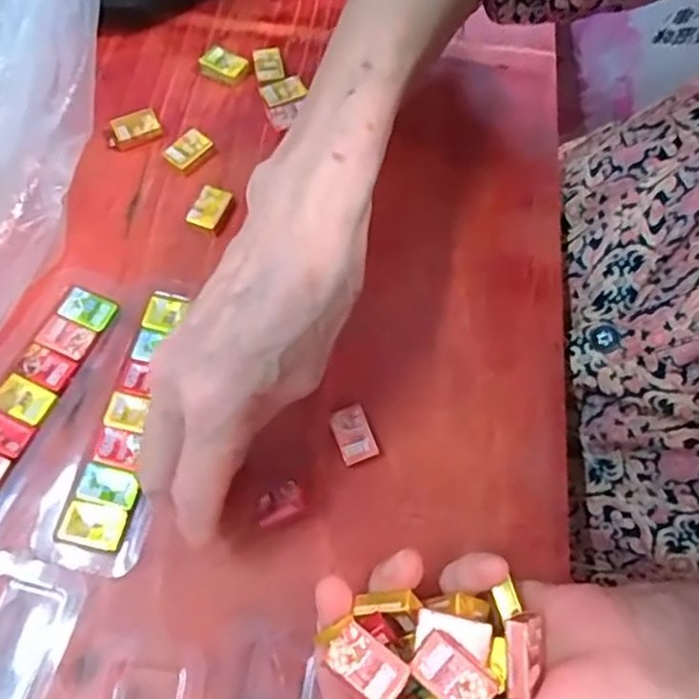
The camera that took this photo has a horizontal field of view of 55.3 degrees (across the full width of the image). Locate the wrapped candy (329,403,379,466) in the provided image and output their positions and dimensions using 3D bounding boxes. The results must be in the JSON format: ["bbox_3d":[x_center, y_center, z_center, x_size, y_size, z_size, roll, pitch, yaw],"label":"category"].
[{"bbox_3d":[0.002,0.039,0.307,0.016,0.005,0.025,-18,68,-11],"label":"wrapped candy"}]

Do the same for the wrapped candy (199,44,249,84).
[{"bbox_3d":[-0.075,-0.169,0.397,0.028,0.009,0.018,26,68,9],"label":"wrapped candy"}]

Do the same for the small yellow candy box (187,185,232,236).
[{"bbox_3d":[-0.074,-0.075,0.357,0.018,0.009,0.026,20,67,6],"label":"small yellow candy box"}]

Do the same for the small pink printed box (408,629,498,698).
[{"bbox_3d":[0.033,0.104,0.214,0.025,0.007,0.016,42,71,14],"label":"small pink printed box"}]

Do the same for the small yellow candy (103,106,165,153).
[{"bbox_3d":[-0.121,-0.123,0.372,0.031,0.010,0.018,-19,69,-11],"label":"small yellow candy"}]

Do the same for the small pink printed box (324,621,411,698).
[{"bbox_3d":[0.006,0.100,0.213,0.026,0.005,0.014,38,70,13],"label":"small pink printed box"}]

